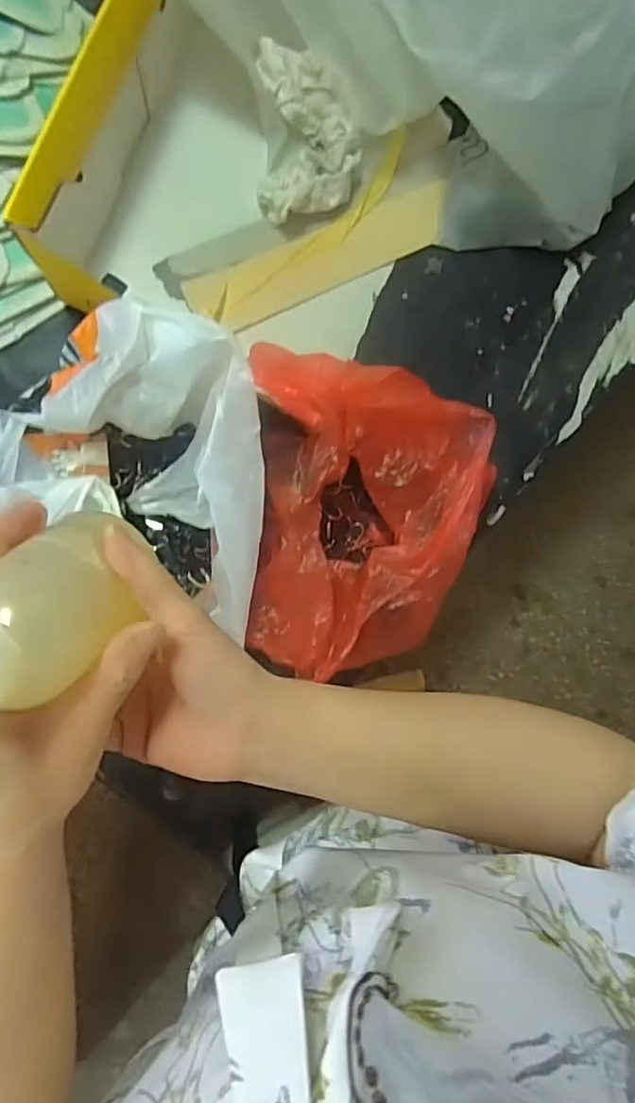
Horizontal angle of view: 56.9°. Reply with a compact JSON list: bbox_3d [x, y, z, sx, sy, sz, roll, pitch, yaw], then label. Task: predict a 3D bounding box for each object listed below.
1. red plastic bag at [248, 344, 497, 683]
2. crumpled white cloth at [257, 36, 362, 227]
[{"bbox_3d":[0.034,-0.022,0.446,0.156,0.140,0.211,0,88,-9],"label":"red plastic bag"},{"bbox_3d":[-0.005,-0.334,0.485,0.084,0.058,0.117,-1,88,-9],"label":"crumpled white cloth"}]

